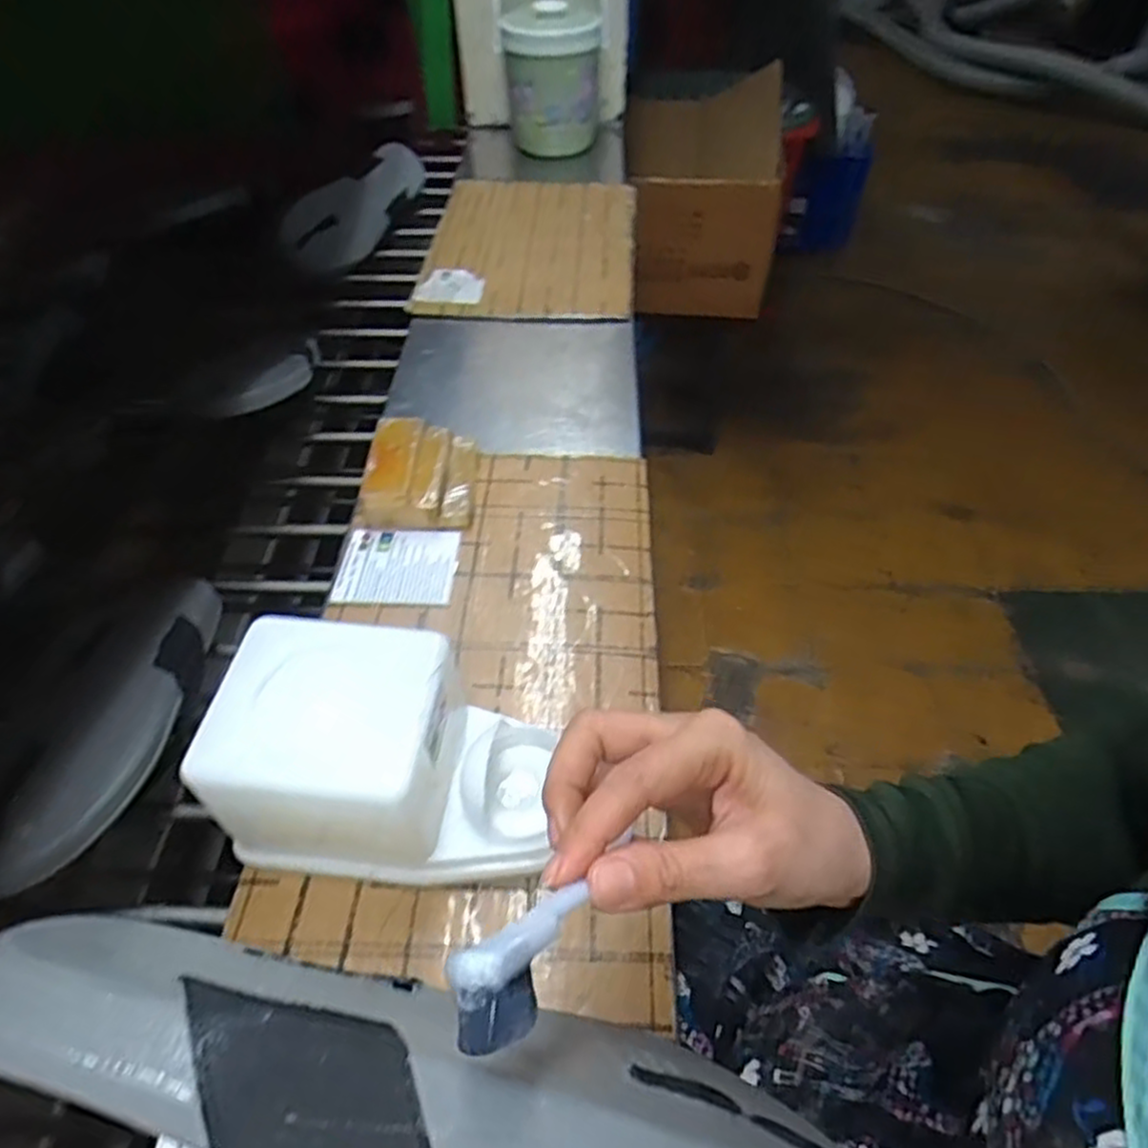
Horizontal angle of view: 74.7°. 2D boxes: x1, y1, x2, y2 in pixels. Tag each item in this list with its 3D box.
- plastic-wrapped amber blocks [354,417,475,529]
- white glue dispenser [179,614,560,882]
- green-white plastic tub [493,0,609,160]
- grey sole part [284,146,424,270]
[{"bbox_3d":[-0.125,-0.085,0.616,0.088,0.043,0.104,1,49,1],"label":"plastic-wrapped amber blocks"},{"bbox_3d":[-0.095,0.100,0.406,0.168,0.107,0.099,4,50,4],"label":"white glue dispenser"},{"bbox_3d":[-0.031,-0.750,1.139,0.162,0.204,0.188,-3,49,-3],"label":"green-white plastic tub"},{"bbox_3d":[-0.296,-0.516,1.058,0.023,0.094,0.275,-1,43,52],"label":"grey sole part"}]

